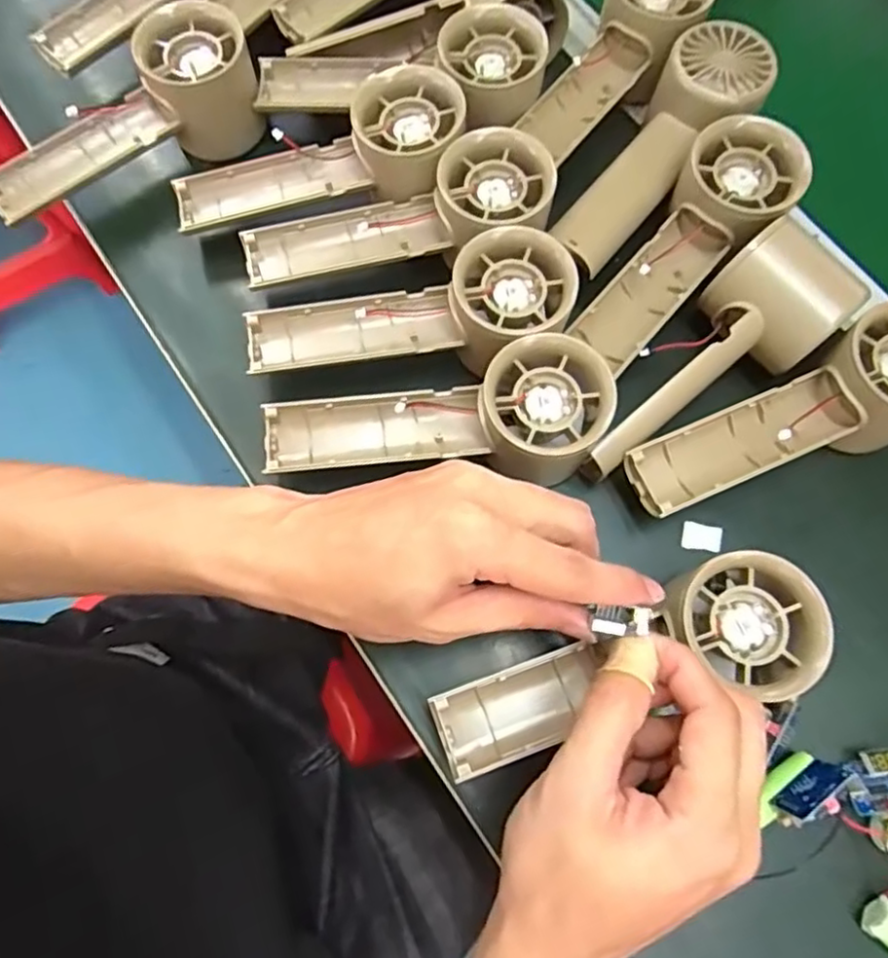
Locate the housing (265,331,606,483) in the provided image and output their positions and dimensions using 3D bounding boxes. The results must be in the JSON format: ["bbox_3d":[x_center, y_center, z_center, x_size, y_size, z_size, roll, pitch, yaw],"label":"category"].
[{"bbox_3d":[-0.004,-0.022,0.299,0.157,0.032,0.060,-8,74,11],"label":"housing"}]

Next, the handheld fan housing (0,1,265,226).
[{"bbox_3d":[-0.176,-0.194,0.357,0.156,0.055,0.057,-30,76,-8],"label":"handheld fan housing"}]

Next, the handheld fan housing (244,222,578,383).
[{"bbox_3d":[-0.016,-0.074,0.314,0.156,0.034,0.060,-11,74,10],"label":"handheld fan housing"}]

